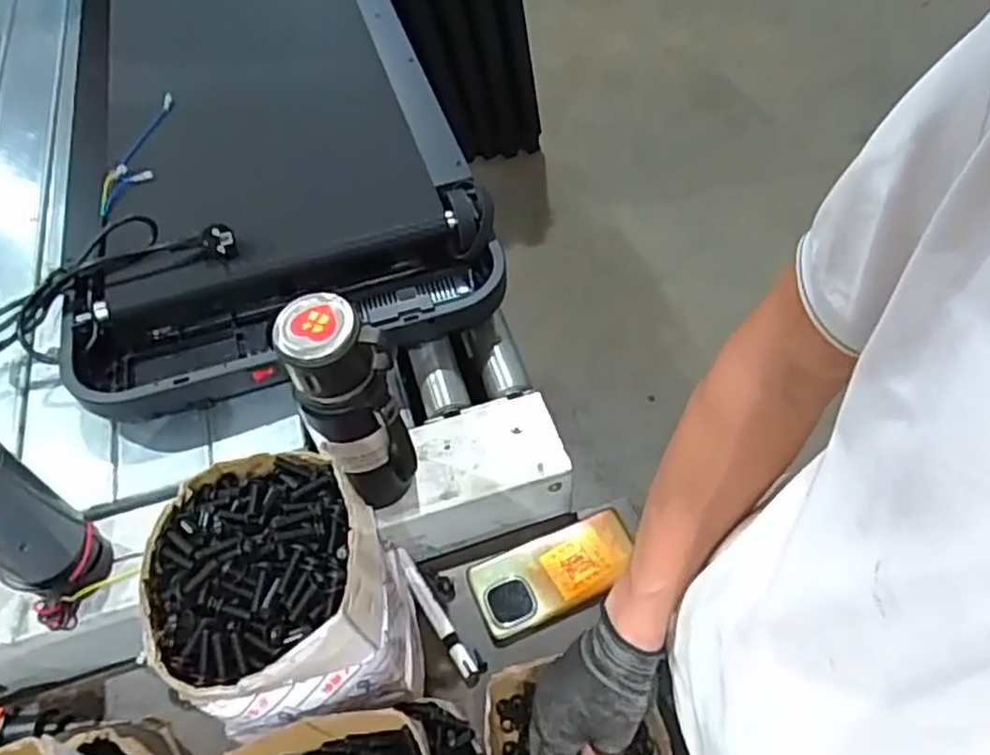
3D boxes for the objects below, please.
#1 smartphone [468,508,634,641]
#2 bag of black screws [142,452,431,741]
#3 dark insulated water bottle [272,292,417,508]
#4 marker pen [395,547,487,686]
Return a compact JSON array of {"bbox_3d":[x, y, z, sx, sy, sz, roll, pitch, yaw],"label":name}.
[{"bbox_3d":[0.059,0.189,0.716,0.161,0.011,0.081,-19,55,-10],"label":"smartphone"},{"bbox_3d":[-0.155,0.150,0.532,0.152,0.119,0.165,-17,54,-9],"label":"bag of black screws"},{"bbox_3d":[-0.118,0.035,0.628,0.077,0.241,0.069,-24,56,-13],"label":"dark insulated water bottle"},{"bbox_3d":[-0.054,0.222,0.694,0.022,0.011,0.143,-29,57,-16],"label":"marker pen"}]

